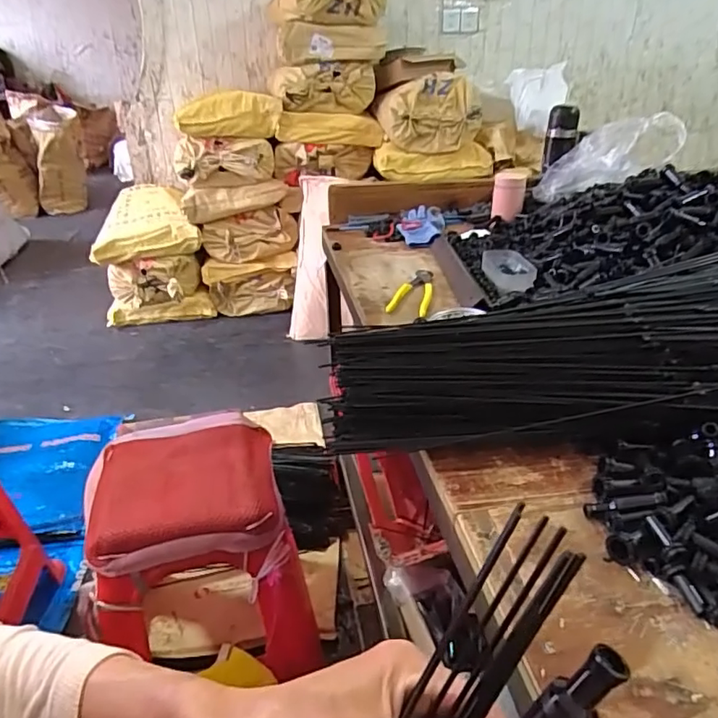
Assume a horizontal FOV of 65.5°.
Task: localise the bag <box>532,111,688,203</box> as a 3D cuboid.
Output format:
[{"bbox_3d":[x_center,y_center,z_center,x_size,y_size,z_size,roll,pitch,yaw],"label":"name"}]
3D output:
[{"bbox_3d":[0.492,-0.404,1.122,0.285,0.108,0.052,-15,14,44],"label":"bag"}]

